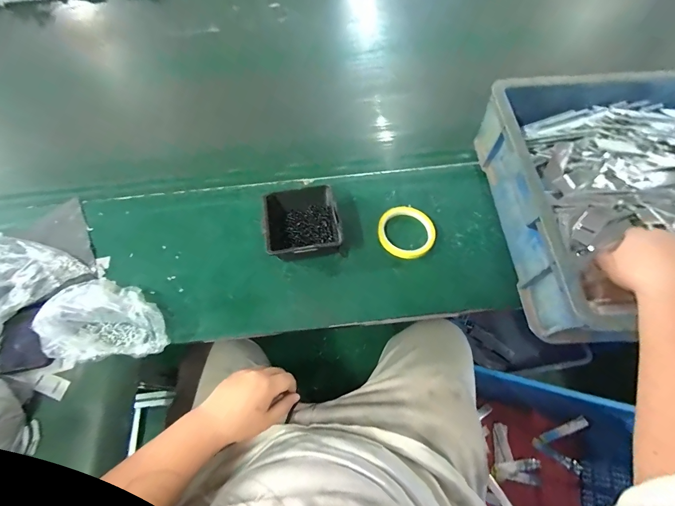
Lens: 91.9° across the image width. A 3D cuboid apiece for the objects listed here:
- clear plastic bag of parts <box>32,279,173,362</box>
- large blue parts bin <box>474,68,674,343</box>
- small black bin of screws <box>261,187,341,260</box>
[{"bbox_3d":[-0.335,0.104,0.480,0.159,0.061,0.119,12,64,8],"label":"clear plastic bag of parts"},{"bbox_3d":[0.561,-0.089,0.496,0.590,0.117,0.411,-3,63,1],"label":"large blue parts bin"},{"bbox_3d":[-0.060,-0.047,0.541,0.117,0.062,0.132,-12,63,-4],"label":"small black bin of screws"}]

